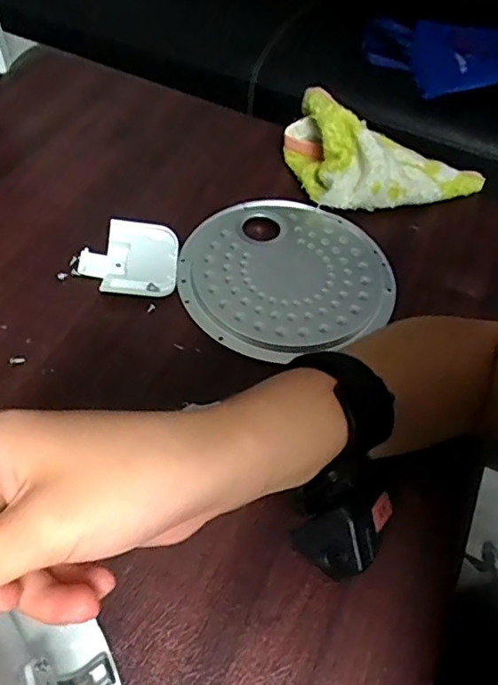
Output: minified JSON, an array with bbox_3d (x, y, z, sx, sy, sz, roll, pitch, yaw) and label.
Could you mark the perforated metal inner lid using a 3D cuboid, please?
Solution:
[{"bbox_3d":[0.031,-0.064,0.483,0.181,0.008,0.173,2,53,-3],"label":"perforated metal inner lid"}]

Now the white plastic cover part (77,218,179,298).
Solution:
[{"bbox_3d":[-0.100,-0.069,0.471,0.079,0.016,0.074,1,53,-4],"label":"white plastic cover part"}]

